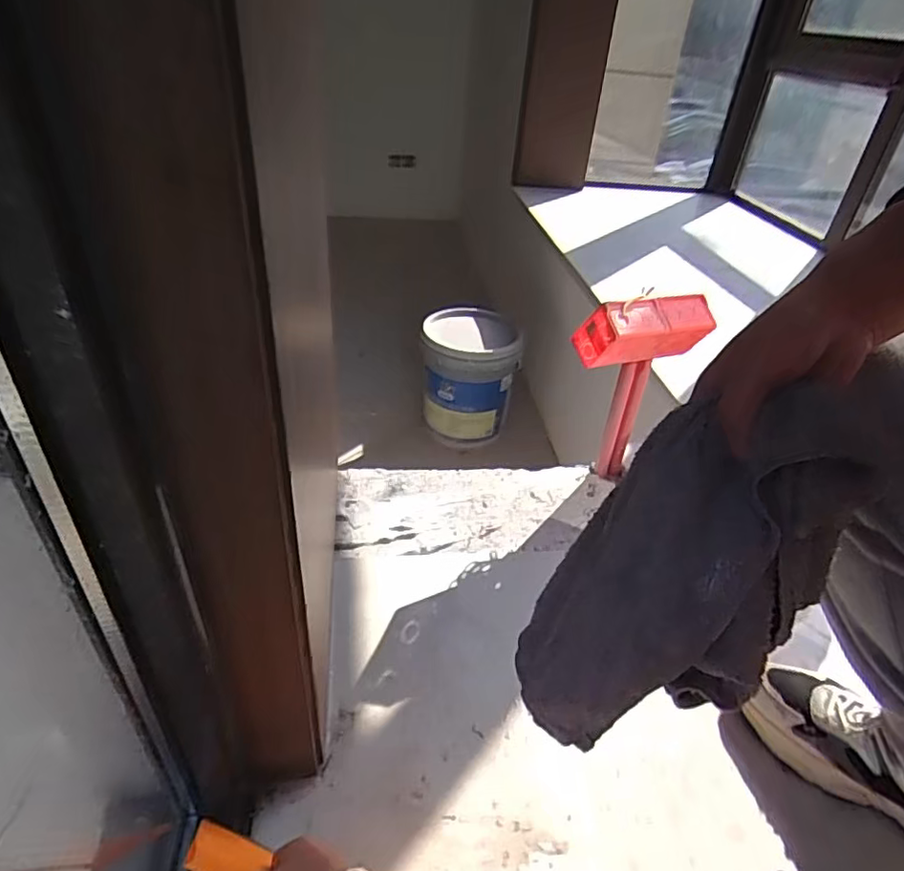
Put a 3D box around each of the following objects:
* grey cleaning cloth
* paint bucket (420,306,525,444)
[{"bbox_3d":[0.135,0.080,0.353,0.070,0.264,0.115,21,21,-39],"label":"grey cleaning cloth"},{"bbox_3d":[0.047,-0.182,1.894,0.299,0.358,0.289,6,35,0],"label":"paint bucket"}]

